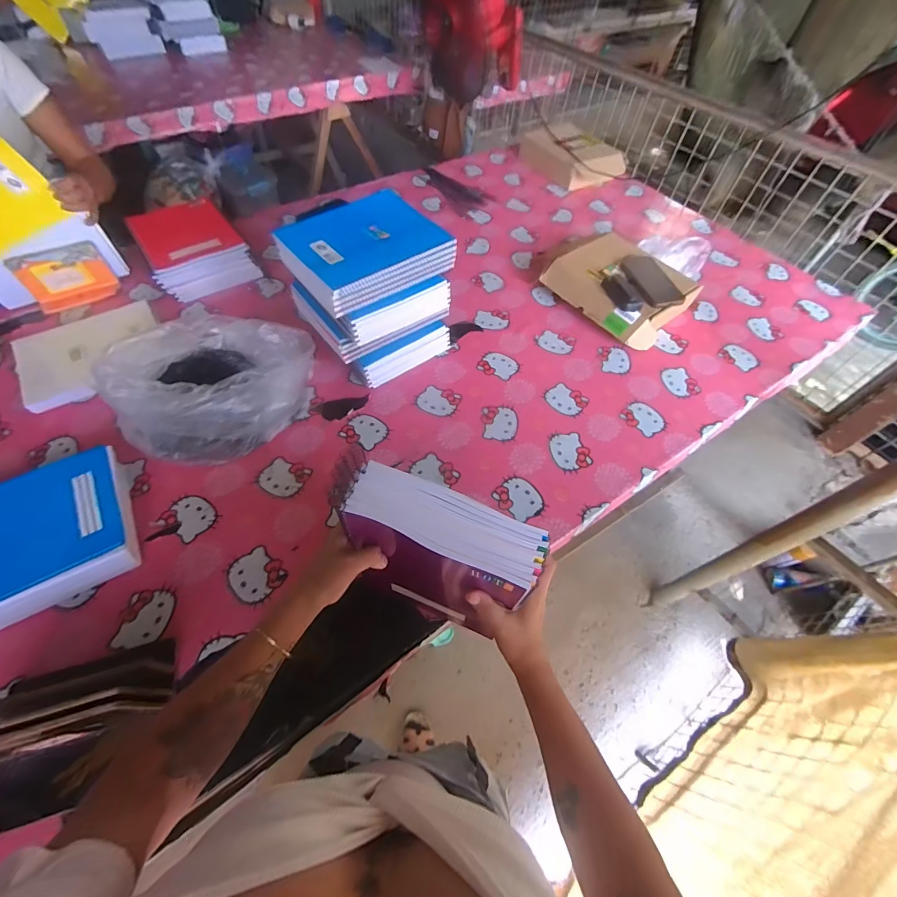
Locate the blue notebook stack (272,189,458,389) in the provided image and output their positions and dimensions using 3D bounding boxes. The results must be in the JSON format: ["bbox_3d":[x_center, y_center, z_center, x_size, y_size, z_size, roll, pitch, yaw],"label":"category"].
[{"bbox_3d":[-0.146,-0.303,0.802,0.255,0.241,0.233,-32,62,-21],"label":"blue notebook stack"}]

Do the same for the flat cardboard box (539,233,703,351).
[{"bbox_3d":[0.418,-0.398,0.969,0.281,0.095,0.325,-32,63,-21],"label":"flat cardboard box"}]

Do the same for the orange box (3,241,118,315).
[{"bbox_3d":[-0.864,-0.389,0.906,0.172,0.102,0.049,-23,59,-16],"label":"orange box"}]

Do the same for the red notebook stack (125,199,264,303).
[{"bbox_3d":[-0.631,-0.492,0.991,0.226,0.103,0.260,-28,61,-19],"label":"red notebook stack"}]

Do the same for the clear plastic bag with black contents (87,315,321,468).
[{"bbox_3d":[-0.404,-0.113,0.717,0.269,0.154,0.269,7,56,3],"label":"clear plastic bag with black contents"}]

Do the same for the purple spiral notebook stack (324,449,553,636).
[{"bbox_3d":[-0.013,0.134,0.494,0.213,0.258,0.068,22,58,12],"label":"purple spiral notebook stack"}]

